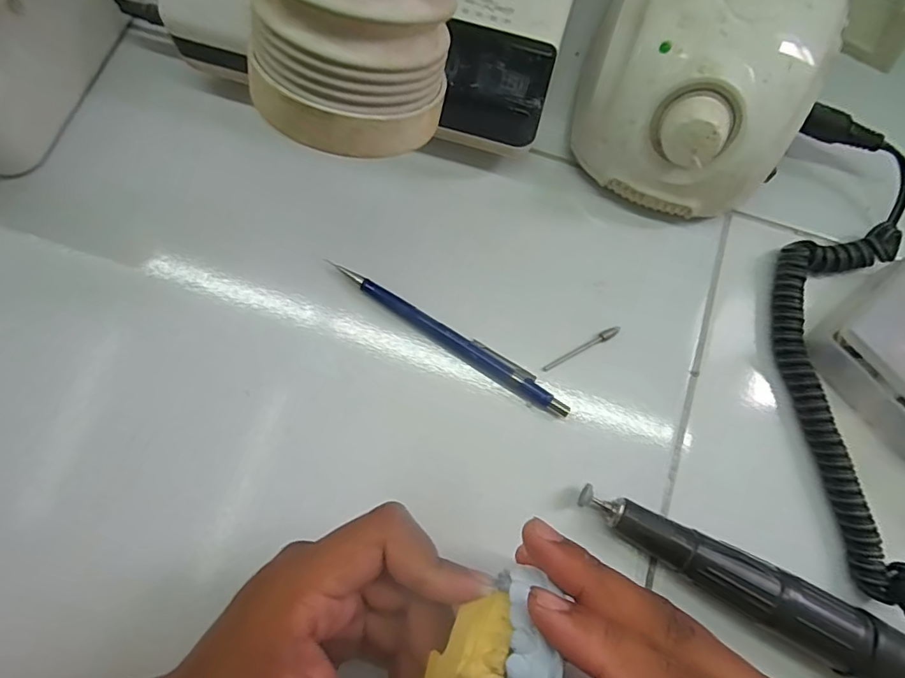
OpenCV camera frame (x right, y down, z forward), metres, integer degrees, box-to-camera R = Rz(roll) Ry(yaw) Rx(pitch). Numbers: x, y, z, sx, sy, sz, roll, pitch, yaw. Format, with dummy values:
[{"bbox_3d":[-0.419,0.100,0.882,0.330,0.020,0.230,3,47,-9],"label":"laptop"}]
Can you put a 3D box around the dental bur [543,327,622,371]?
[{"bbox_3d":[0.066,0.005,0.260,0.045,0.004,0.005,-26,79,-6],"label":"dental bur"}]

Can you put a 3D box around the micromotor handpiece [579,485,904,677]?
[{"bbox_3d":[0.130,0.110,0.222,0.156,0.029,0.026,26,78,5],"label":"micromotor handpiece"}]

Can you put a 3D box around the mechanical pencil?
[{"bbox_3d":[-0.001,-0.001,0.256,0.135,0.008,0.012,32,79,6],"label":"mechanical pencil"}]

